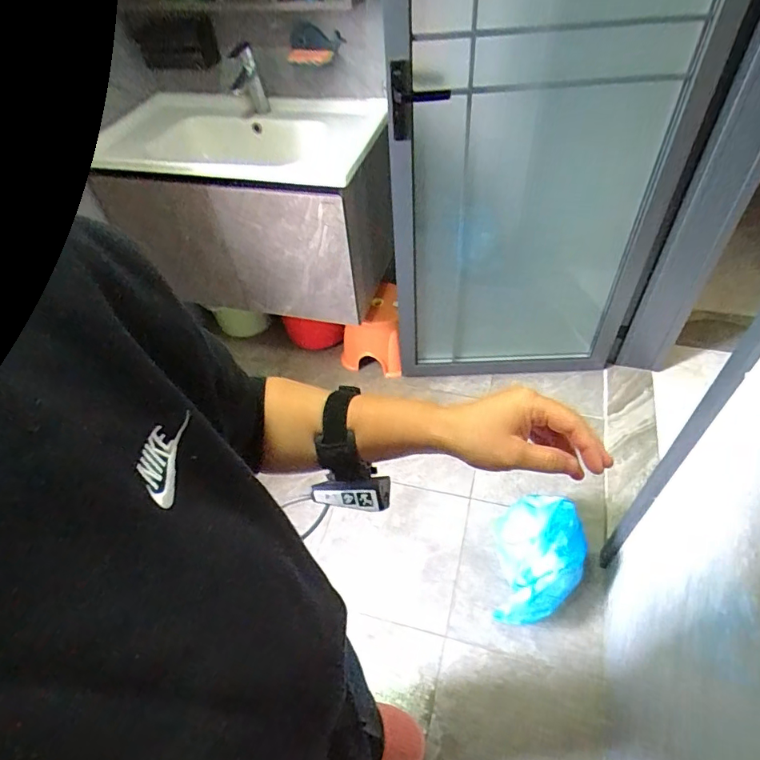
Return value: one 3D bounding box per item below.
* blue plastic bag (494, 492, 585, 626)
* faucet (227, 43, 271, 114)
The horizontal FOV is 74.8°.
[{"bbox_3d":[0.399,0.440,1.269,0.201,0.223,0.345,3,49,8],"label":"blue plastic bag"},{"bbox_3d":[-0.382,-0.863,1.433,0.094,0.168,0.050,-15,49,-8],"label":"faucet"}]

